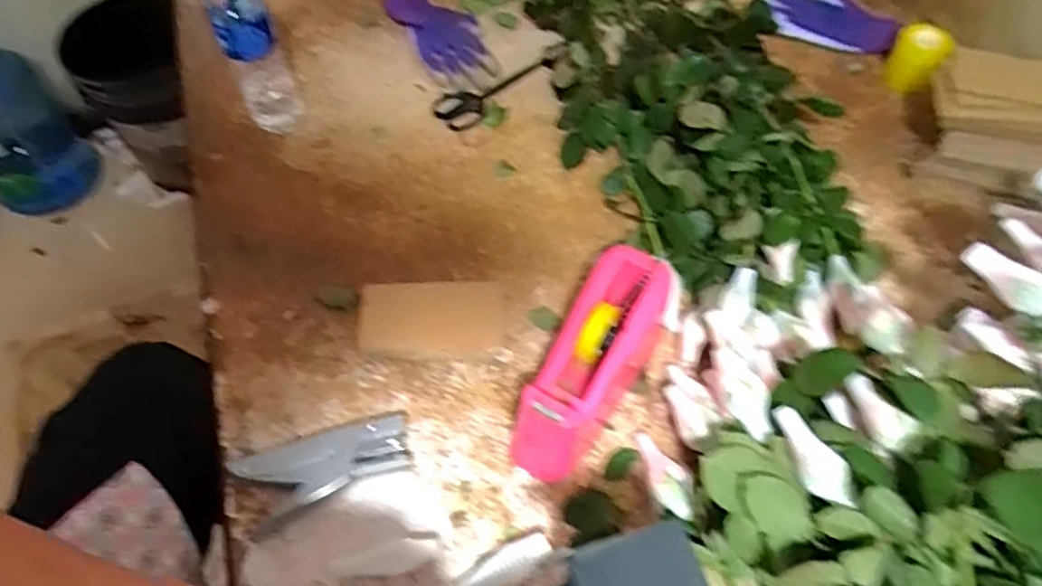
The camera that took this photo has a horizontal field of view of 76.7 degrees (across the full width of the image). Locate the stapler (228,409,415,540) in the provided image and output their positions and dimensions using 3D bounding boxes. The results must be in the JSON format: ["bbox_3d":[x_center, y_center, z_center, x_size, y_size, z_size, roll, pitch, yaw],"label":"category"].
[{"bbox_3d":[-0.170,0.150,0.579,0.145,0.028,0.064,-23,62,-14],"label":"stapler"}]

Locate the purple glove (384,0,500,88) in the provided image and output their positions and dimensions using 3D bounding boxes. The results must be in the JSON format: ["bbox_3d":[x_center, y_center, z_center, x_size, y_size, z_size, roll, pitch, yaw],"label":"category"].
[{"bbox_3d":[-0.112,-0.364,0.894,0.098,0.043,0.233,-26,62,-15],"label":"purple glove"}]

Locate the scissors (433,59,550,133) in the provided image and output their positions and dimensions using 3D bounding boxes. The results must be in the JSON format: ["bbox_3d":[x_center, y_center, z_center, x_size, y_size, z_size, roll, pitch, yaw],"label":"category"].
[{"bbox_3d":[-0.027,-0.252,0.835,0.169,0.016,0.050,-27,63,-16],"label":"scissors"}]

